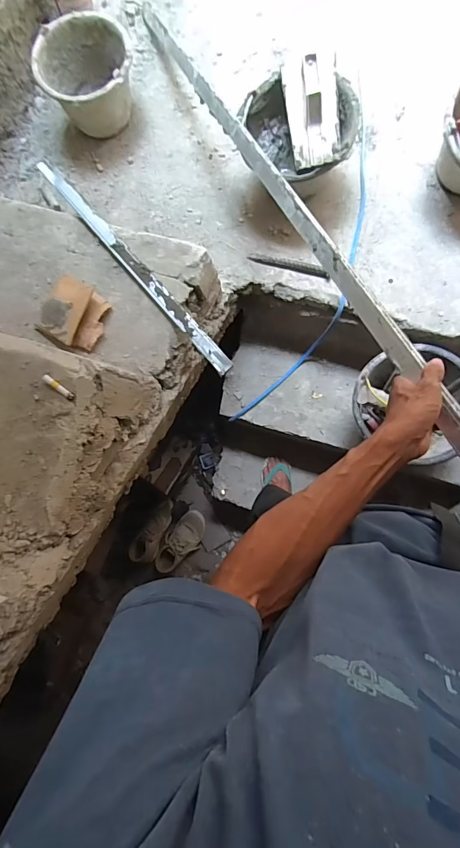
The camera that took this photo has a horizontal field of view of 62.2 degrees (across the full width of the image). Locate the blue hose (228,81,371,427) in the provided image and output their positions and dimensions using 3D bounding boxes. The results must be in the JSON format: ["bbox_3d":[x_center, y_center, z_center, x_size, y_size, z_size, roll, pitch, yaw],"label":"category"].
[{"bbox_3d":[0.226,-0.366,1.039,0.167,0.127,0.841,22,108,10],"label":"blue hose"}]

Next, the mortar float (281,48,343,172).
[{"bbox_3d":[0.175,-0.659,0.782,0.112,0.047,0.237,-9,86,9],"label":"mortar float"}]

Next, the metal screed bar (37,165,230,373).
[{"bbox_3d":[-0.189,-0.308,0.738,0.032,0.024,0.559,-42,82,5],"label":"metal screed bar"}]

